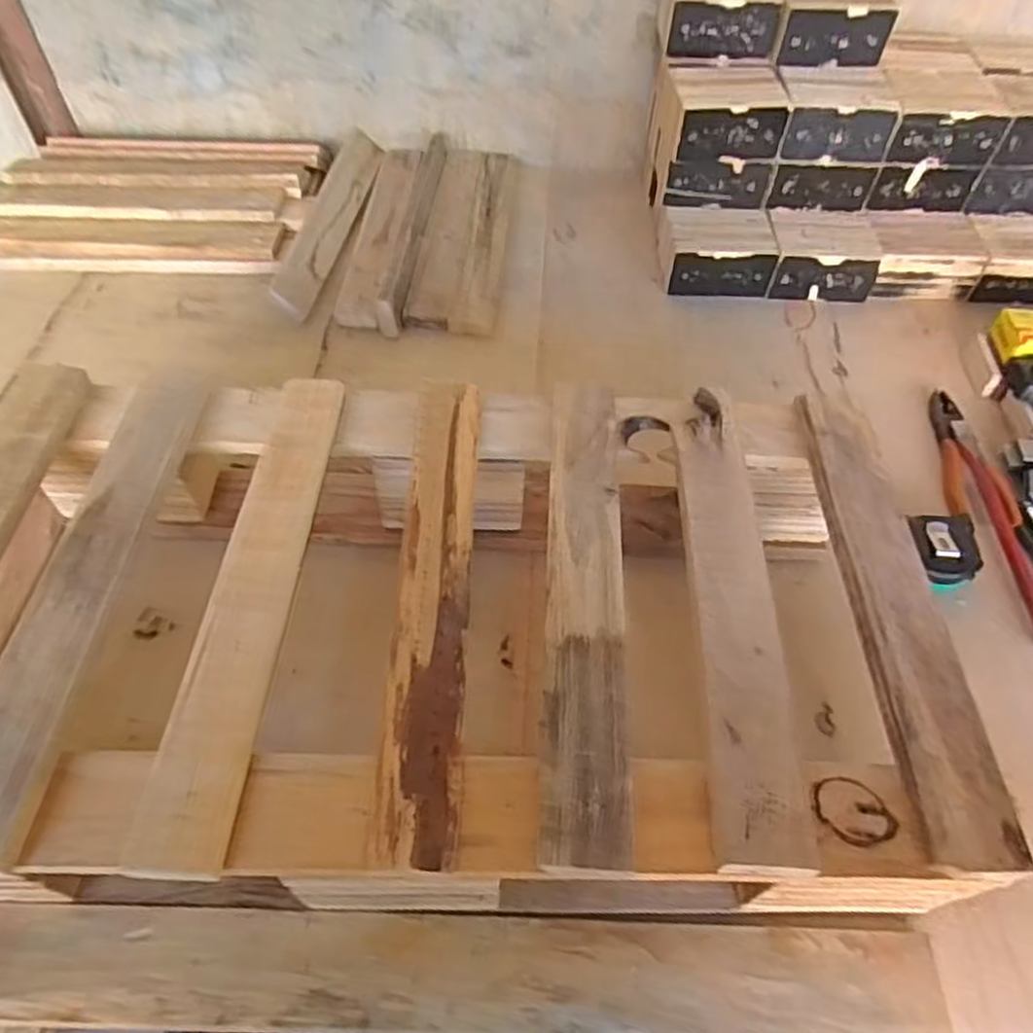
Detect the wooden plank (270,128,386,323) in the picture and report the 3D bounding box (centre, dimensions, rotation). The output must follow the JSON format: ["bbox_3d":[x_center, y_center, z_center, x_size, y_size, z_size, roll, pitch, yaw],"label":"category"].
[{"bbox_3d":[-0.226,-0.371,0.916,0.060,0.018,0.358,13,54,-8],"label":"wooden plank"}]

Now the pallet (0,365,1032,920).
[{"bbox_3d":[-0.056,0.071,0.514,0.630,0.133,0.349,1,52,-2],"label":"pallet"}]

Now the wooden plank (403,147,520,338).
[{"bbox_3d":[-0.059,-0.352,0.913,0.099,0.026,0.356,5,52,2],"label":"wooden plank"}]

